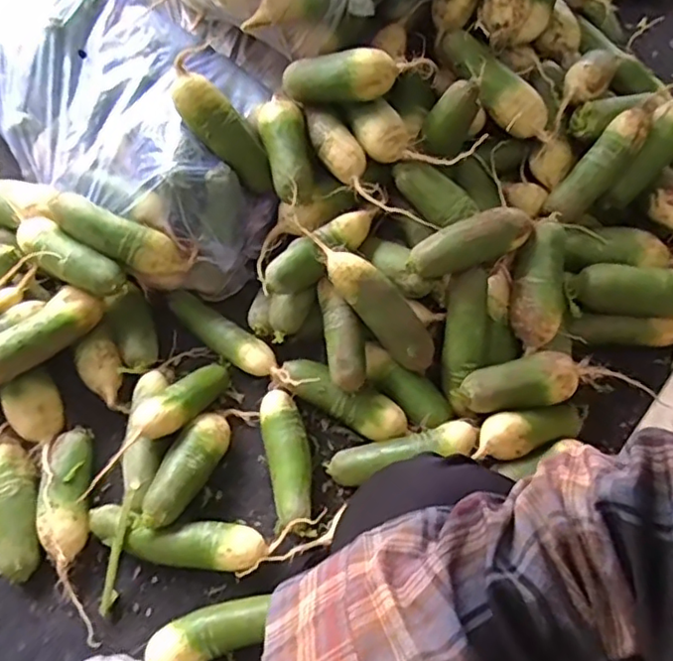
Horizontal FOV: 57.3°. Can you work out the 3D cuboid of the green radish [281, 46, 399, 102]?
[{"bbox_3d":[0.001,-0.322,0.778,0.144,0.049,0.048,0,59,16],"label":"green radish"}]

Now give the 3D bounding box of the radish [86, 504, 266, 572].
[{"bbox_3d":[-0.188,0.245,0.719,0.208,0.053,0.052,8,60,4],"label":"radish"}]

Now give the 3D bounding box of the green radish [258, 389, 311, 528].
[{"bbox_3d":[-0.060,0.159,0.761,0.051,0.053,0.172,-13,61,-8],"label":"green radish"}]

